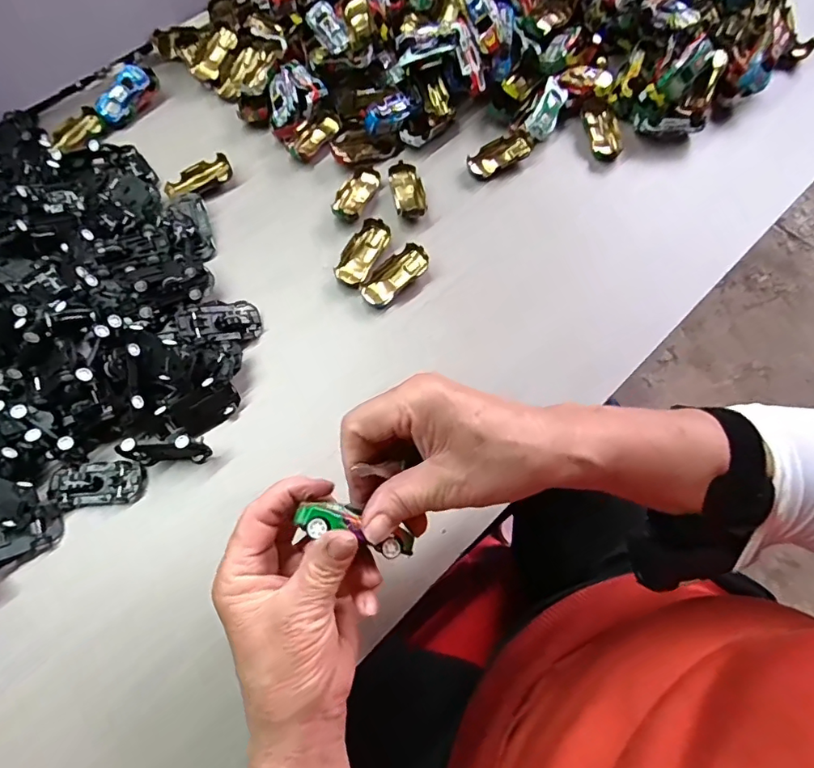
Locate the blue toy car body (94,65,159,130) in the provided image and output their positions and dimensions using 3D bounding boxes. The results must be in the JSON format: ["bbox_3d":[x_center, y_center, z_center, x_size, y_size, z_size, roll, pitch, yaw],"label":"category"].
[{"bbox_3d":[-0.278,-0.288,0.498,0.024,0.027,0.066,26,70,11],"label":"blue toy car body"}]

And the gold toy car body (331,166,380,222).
[{"bbox_3d":[-0.048,-0.176,0.461,0.028,0.017,0.060,23,70,10],"label":"gold toy car body"}]

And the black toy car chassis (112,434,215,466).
[{"bbox_3d":[-0.175,0.048,0.361,0.060,0.032,0.013,-2,68,0],"label":"black toy car chassis"}]

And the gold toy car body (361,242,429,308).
[{"bbox_3d":[-0.011,-0.092,0.425,0.062,0.019,0.030,-42,73,-15],"label":"gold toy car body"}]

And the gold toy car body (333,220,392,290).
[{"bbox_3d":[-0.039,-0.113,0.436,0.029,0.019,0.064,26,70,11],"label":"gold toy car body"}]

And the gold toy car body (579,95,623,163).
[{"bbox_3d":[0.189,-0.246,0.483,0.031,0.016,0.063,-9,68,-3],"label":"gold toy car body"}]

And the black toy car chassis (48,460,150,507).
[{"bbox_3d":[-0.227,0.072,0.364,0.065,0.007,0.031,-6,68,-2],"label":"black toy car chassis"}]

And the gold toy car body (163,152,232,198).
[{"bbox_3d":[-0.197,-0.193,0.470,0.062,0.020,0.027,-27,70,-10],"label":"gold toy car body"}]

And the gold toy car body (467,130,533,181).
[{"bbox_3d":[0.090,-0.219,0.470,0.071,0.013,0.031,-29,70,-11],"label":"gold toy car body"}]

